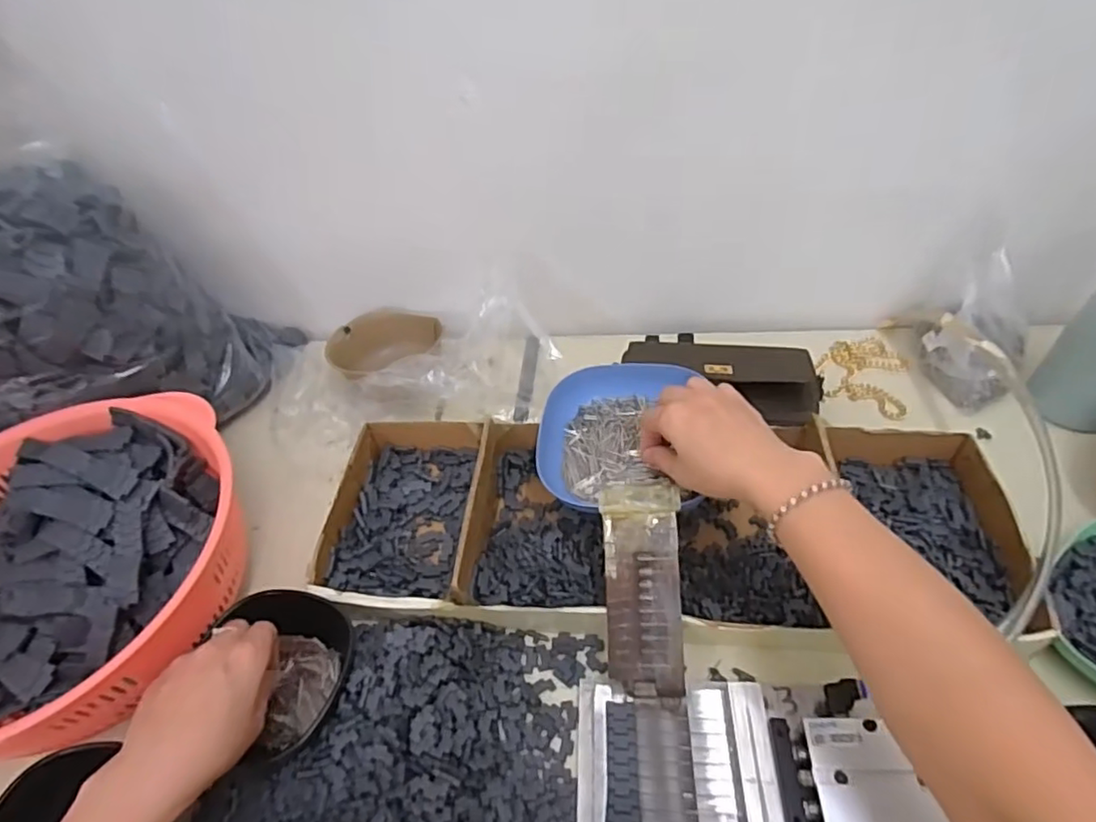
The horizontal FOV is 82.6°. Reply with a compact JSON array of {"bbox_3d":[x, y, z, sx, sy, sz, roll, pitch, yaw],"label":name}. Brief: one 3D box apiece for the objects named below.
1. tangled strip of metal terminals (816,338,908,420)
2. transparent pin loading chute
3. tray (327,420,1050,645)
[{"bbox_3d":[0.301,-0.037,0.598,0.078,0.007,0.097,13,50,19],"label":"tangled strip of metal terminals"},{"bbox_3d":[0.064,0.118,0.421,0.050,0.010,0.136,-2,74,5],"label":"transparent pin loading chute"},{"bbox_3d":[0.084,0.080,0.484,0.510,0.054,0.184,1,48,8],"label":"tray"}]

